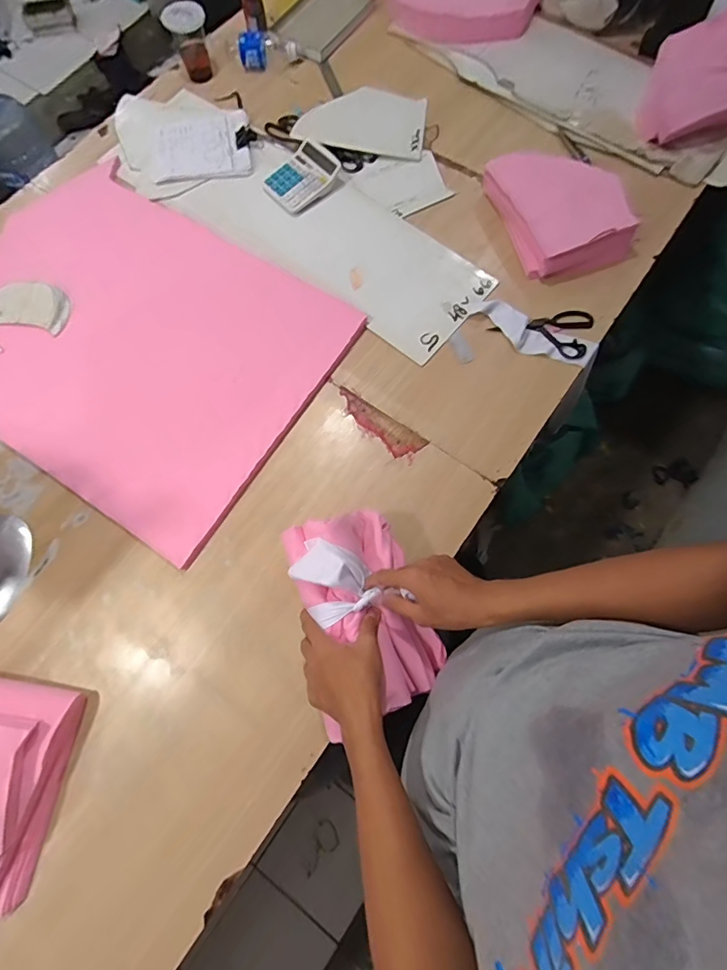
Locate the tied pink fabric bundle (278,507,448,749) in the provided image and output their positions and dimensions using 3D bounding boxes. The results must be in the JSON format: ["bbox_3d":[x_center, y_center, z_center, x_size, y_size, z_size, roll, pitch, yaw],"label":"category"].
[{"bbox_3d":[0.000,0.162,0.630,0.161,0.103,0.265,-20,71,-5],"label":"tied pink fabric bundle"}]

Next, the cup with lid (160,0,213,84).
[{"bbox_3d":[-0.405,-1.035,1.076,0.091,0.127,0.080,-21,73,-5],"label":"cup with lid"}]

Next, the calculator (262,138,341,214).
[{"bbox_3d":[-0.130,-0.652,0.971,0.121,0.022,0.149,43,79,13],"label":"calculator"}]

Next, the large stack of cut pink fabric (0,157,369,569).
[{"bbox_3d":[-0.463,-0.294,0.891,0.764,0.030,0.561,31,74,12],"label":"large stack of cut pink fabric"}]

